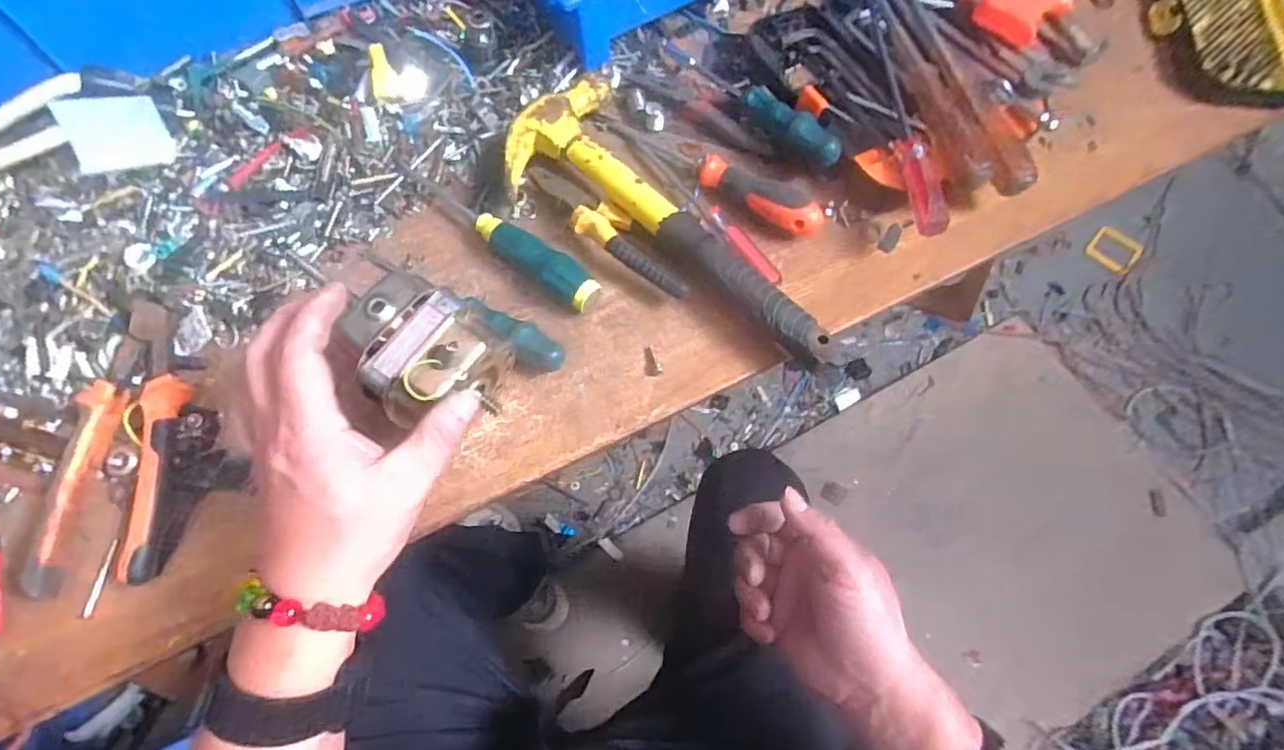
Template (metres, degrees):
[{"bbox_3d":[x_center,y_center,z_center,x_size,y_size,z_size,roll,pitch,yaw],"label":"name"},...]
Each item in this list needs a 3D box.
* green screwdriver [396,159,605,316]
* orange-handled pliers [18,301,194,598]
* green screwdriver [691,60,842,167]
[{"bbox_3d":[-0.115,-0.107,0.451,0.197,0.034,0.029,34,72,10],"label":"green screwdriver"},{"bbox_3d":[-0.332,0.041,0.385,0.060,0.029,0.183,-1,70,-3],"label":"orange-handled pliers"},{"bbox_3d":[0.100,-0.222,0.493,0.032,0.025,0.165,-33,59,-13],"label":"green screwdriver"}]

